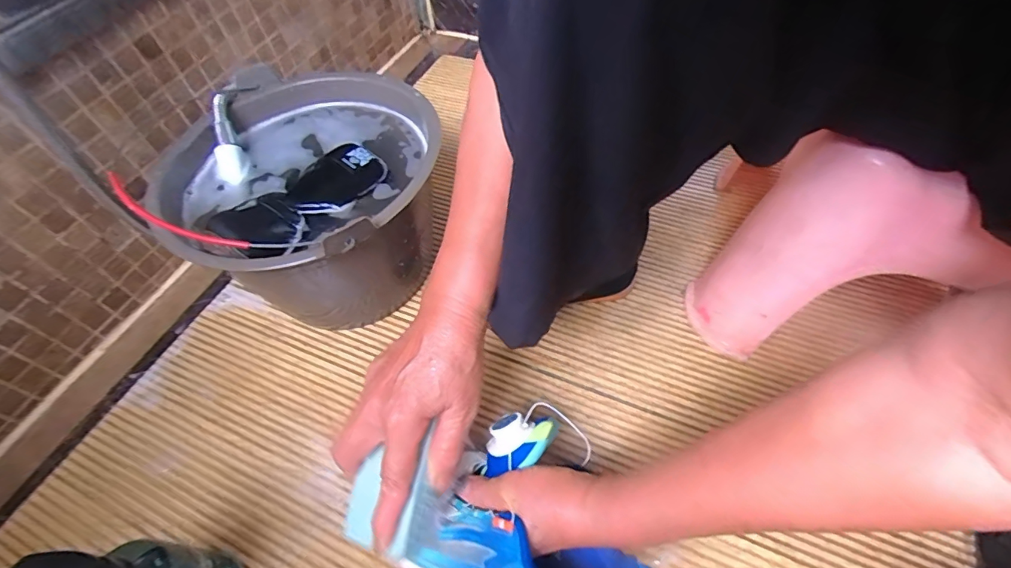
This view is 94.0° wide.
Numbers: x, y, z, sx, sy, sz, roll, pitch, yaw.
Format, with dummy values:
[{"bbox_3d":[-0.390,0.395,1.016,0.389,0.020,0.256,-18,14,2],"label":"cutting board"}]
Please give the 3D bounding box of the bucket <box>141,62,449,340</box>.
[{"bbox_3d":[-0.180,-0.078,0.492,0.231,0.183,0.244,-2,55,3],"label":"bucket"}]

